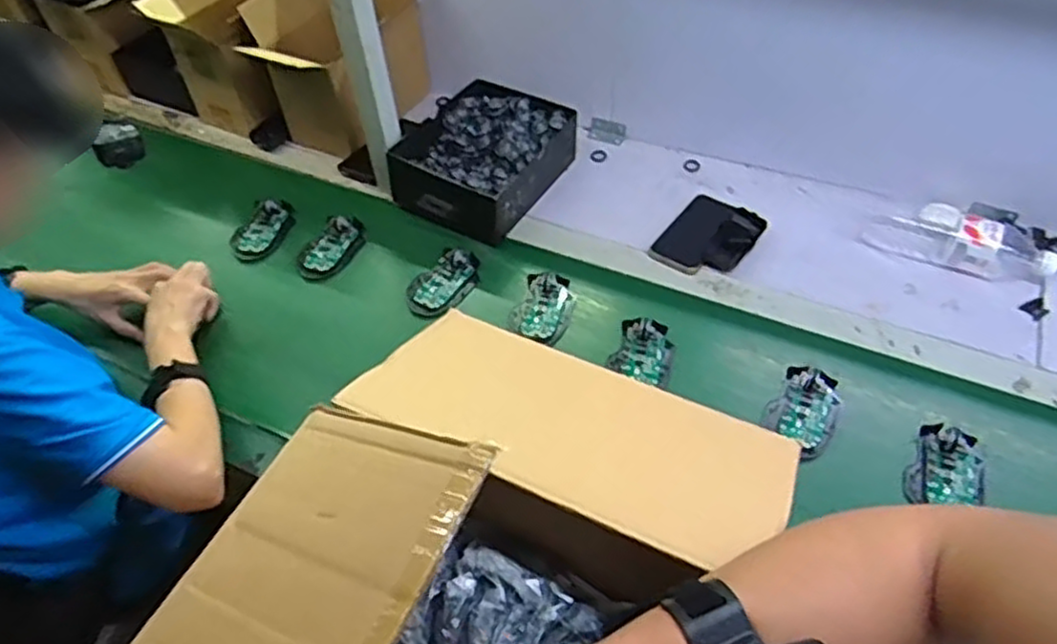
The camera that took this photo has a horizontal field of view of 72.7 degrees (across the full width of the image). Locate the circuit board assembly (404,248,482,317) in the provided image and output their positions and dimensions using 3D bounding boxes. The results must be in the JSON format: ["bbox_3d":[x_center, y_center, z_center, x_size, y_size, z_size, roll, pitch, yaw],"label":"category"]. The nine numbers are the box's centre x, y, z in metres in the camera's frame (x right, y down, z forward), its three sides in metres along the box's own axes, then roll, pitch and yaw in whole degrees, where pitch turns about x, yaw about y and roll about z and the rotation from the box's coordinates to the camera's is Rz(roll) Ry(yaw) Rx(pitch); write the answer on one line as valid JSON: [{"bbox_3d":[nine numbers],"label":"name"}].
[{"bbox_3d":[-0.115,-0.056,0.969,0.072,0.017,0.114,31,55,22],"label":"circuit board assembly"}]

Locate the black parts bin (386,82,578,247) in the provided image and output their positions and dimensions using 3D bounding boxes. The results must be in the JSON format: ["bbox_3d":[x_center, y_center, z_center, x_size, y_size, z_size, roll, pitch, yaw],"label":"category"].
[{"bbox_3d":[-0.069,-0.244,1.083,0.219,0.090,0.256,22,52,16],"label":"black parts bin"}]

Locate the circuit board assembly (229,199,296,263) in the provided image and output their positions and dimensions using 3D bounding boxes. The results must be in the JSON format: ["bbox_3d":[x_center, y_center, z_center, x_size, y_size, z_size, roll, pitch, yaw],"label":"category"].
[{"bbox_3d":[-0.386,-0.137,1.053,0.065,0.027,0.117,18,51,13],"label":"circuit board assembly"}]

